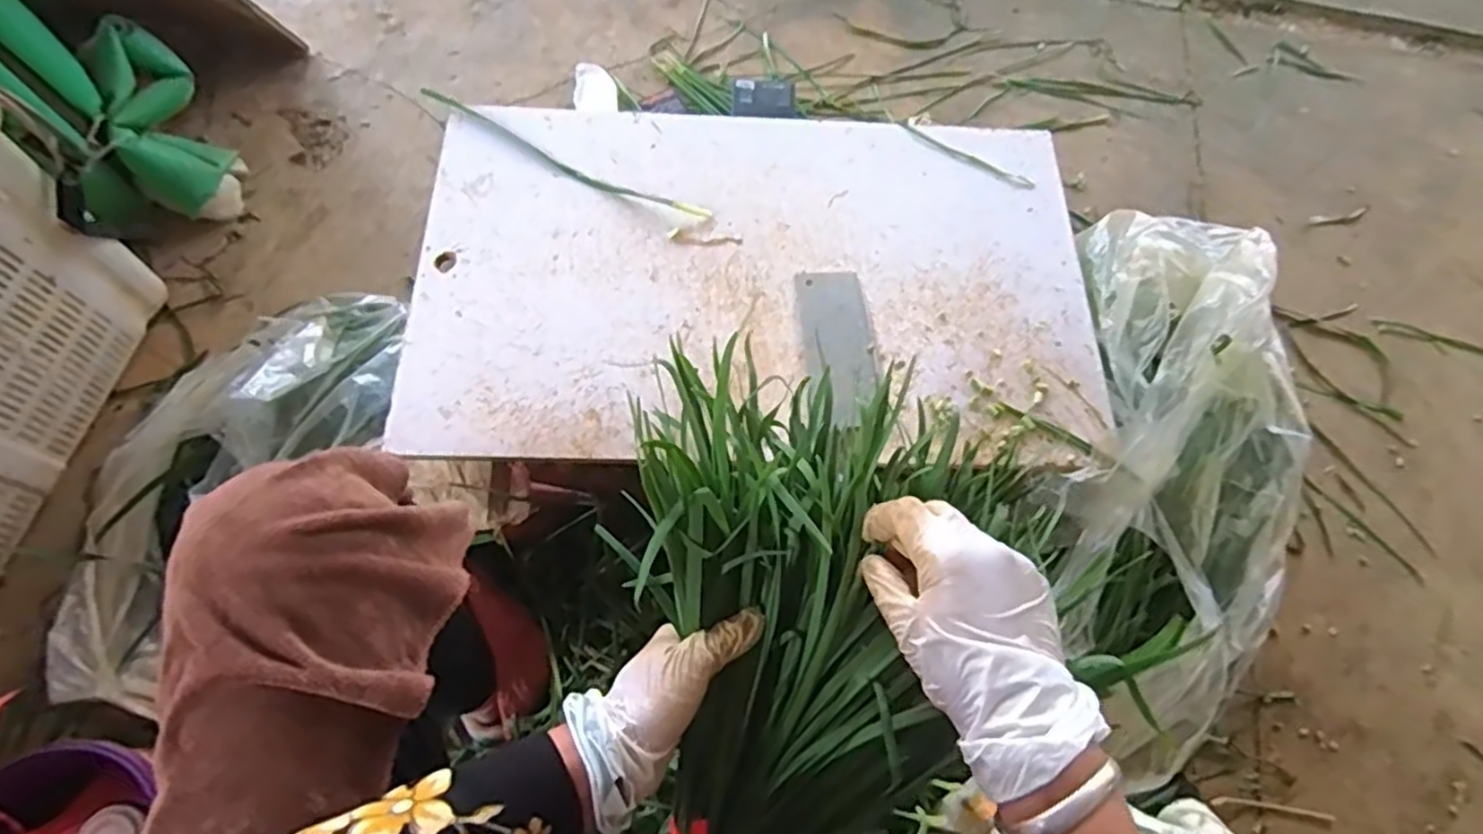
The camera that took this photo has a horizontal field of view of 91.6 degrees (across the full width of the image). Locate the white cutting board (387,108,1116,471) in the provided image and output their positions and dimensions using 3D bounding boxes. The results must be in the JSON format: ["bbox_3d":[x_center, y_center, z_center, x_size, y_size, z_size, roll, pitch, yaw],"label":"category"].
[{"bbox_3d":[0.017,-0.149,0.730,0.655,0.022,0.402,1,68,-2],"label":"white cutting board"}]

